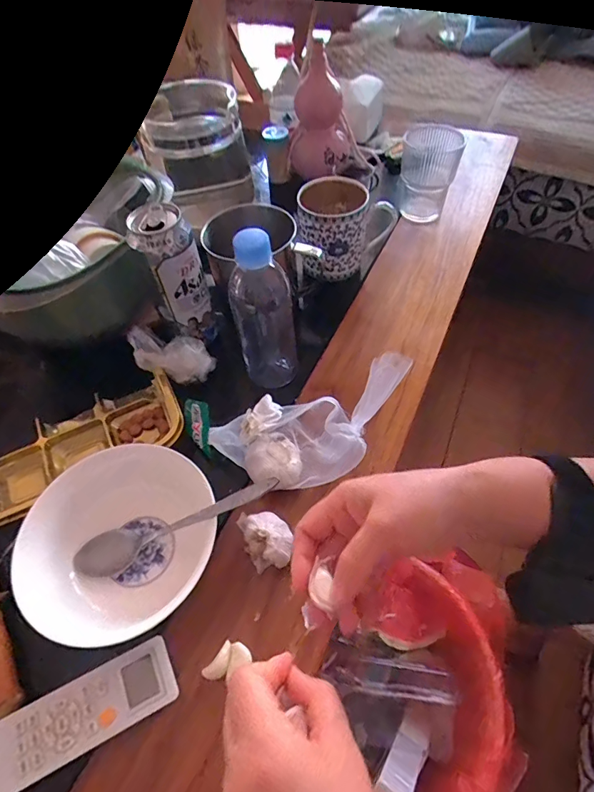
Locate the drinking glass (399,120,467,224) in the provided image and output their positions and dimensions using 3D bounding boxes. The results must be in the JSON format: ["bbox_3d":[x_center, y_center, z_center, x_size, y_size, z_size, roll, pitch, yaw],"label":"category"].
[{"bbox_3d":[0.202,-0.342,0.658,0.084,0.117,0.081,18,58,17],"label":"drinking glass"}]

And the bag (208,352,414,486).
[{"bbox_3d":[0.034,0.028,0.430,0.220,0.056,0.099,-26,57,-13],"label":"bag"}]

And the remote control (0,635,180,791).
[{"bbox_3d":[-0.156,0.232,0.311,0.129,0.019,0.047,-25,57,-13],"label":"remote control"}]

